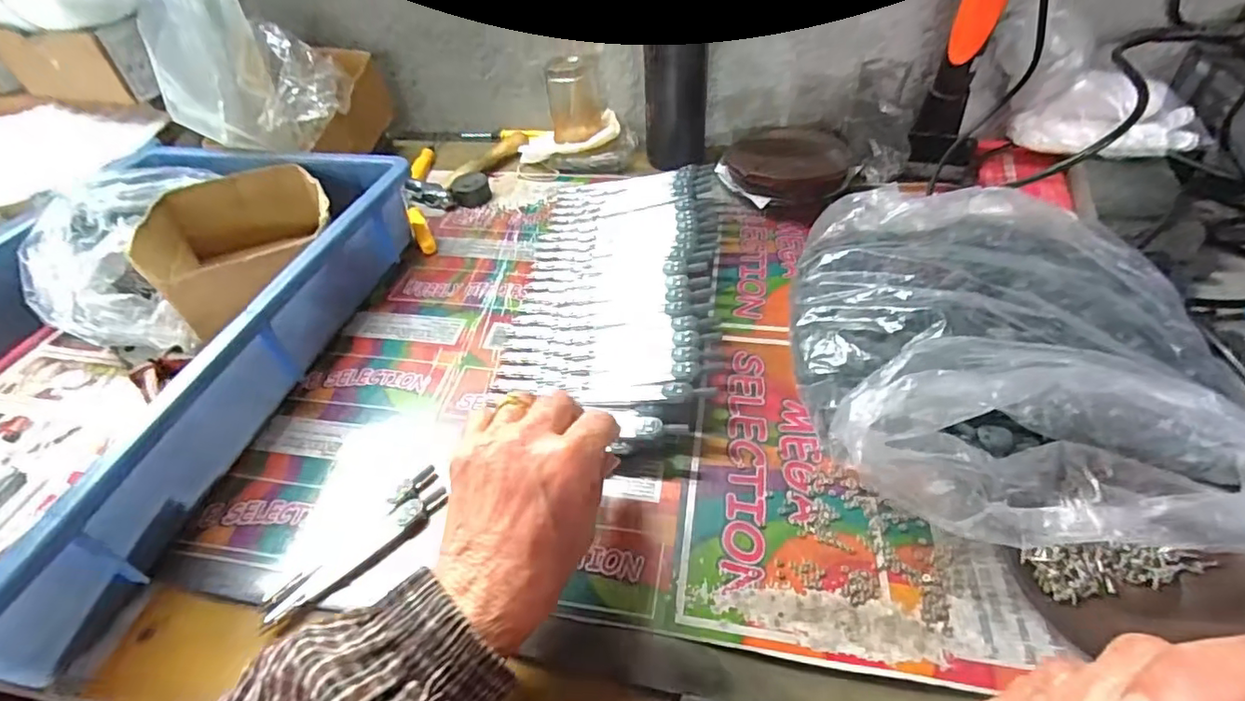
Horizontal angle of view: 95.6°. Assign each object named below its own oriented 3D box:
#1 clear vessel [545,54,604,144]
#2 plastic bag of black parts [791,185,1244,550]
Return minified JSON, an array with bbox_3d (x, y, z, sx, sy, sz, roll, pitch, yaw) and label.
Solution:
[{"bbox_3d":[-0.052,-0.281,0.639,0.059,0.084,0.052,1,45,3],"label":"clear vessel"},{"bbox_3d":[0.244,-0.007,0.357,0.239,0.088,0.255,3,45,6],"label":"plastic bag of black parts"}]

